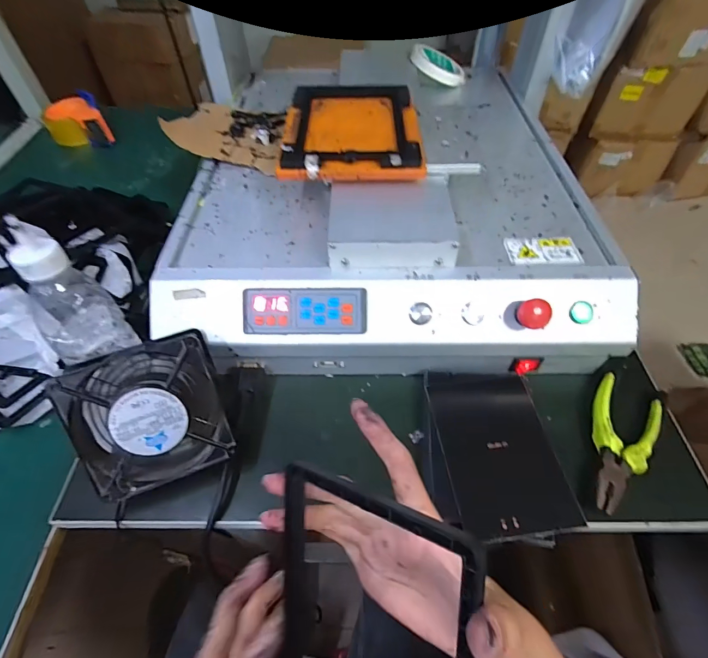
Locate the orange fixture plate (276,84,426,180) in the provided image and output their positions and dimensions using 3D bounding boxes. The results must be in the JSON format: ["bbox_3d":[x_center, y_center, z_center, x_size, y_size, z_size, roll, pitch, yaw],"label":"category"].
[{"bbox_3d":[-0.002,-0.239,0.456,0.148,0.018,0.208,0,52,1],"label":"orange fixture plate"}]

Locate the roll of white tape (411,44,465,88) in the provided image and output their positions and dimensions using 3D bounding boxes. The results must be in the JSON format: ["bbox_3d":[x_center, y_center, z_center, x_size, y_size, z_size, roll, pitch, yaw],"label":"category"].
[{"bbox_3d":[0.135,-0.424,0.636,0.090,0.014,0.095,17,52,-12],"label":"roll of white tape"}]

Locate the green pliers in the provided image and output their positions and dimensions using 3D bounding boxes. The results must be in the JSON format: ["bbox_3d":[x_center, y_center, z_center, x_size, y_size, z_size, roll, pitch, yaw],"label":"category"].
[{"bbox_3d":[0.249,0.109,0.373,0.055,0.021,0.137,27,57,20],"label":"green pliers"}]

